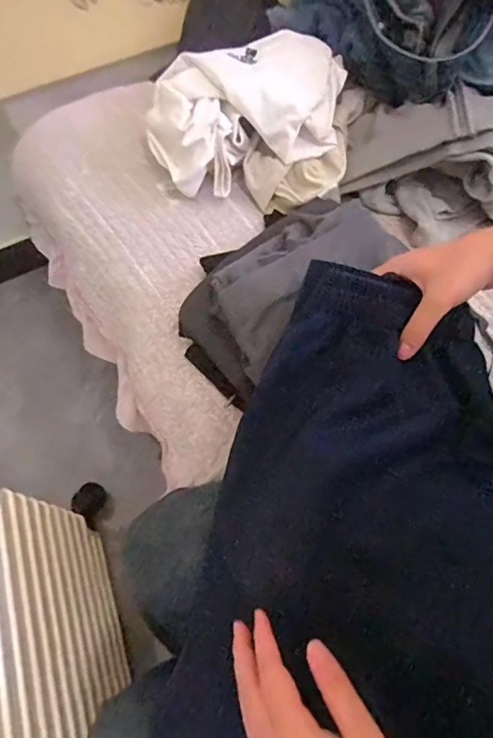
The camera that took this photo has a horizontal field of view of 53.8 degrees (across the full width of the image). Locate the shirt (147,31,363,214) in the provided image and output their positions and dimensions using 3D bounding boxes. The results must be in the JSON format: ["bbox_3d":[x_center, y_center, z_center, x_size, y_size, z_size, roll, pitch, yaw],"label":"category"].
[{"bbox_3d":[0.010,-0.345,0.669,0.274,0.102,0.219,0,64,1],"label":"shirt"}]

